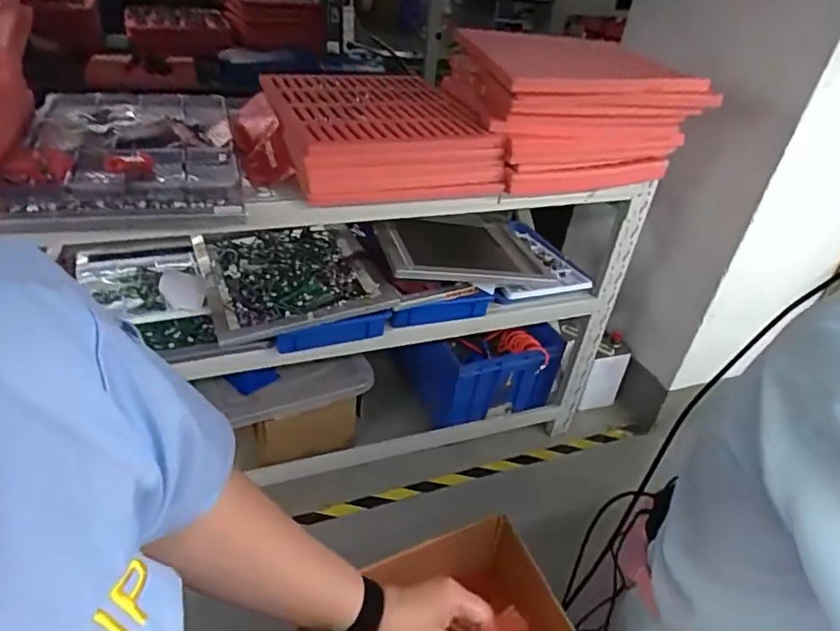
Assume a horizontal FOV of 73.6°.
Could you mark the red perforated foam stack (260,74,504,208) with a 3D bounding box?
[{"bbox_3d":[-0.088,-0.405,1.270,0.447,0.163,0.379,-12,41,-21],"label":"red perforated foam stack"}]

